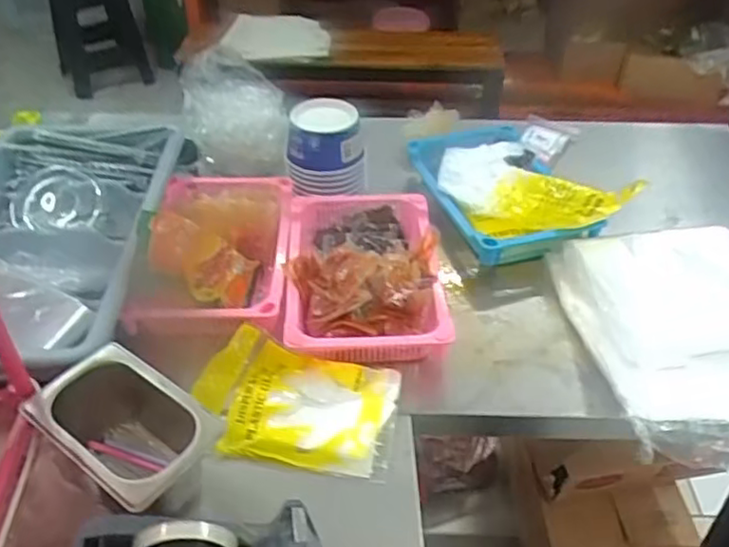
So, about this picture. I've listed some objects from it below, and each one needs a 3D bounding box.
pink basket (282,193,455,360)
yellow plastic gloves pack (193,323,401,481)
[{"bbox_3d":[-0.003,-0.012,0.866,0.194,0.058,0.289,-2,41,-4],"label":"pink basket"},{"bbox_3d":[-0.071,0.137,0.718,0.204,0.042,0.128,11,51,2],"label":"yellow plastic gloves pack"}]

